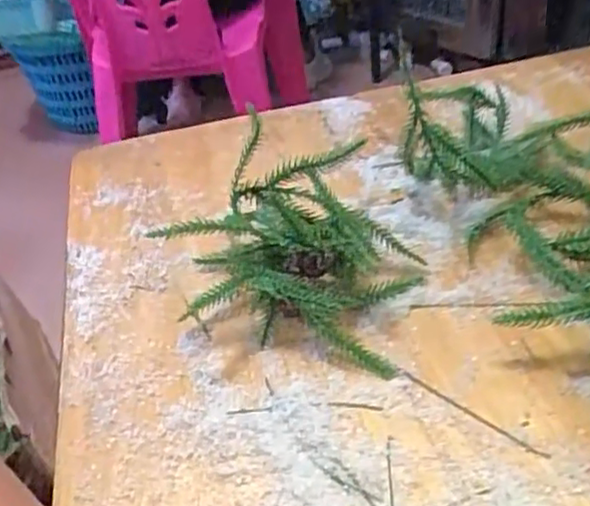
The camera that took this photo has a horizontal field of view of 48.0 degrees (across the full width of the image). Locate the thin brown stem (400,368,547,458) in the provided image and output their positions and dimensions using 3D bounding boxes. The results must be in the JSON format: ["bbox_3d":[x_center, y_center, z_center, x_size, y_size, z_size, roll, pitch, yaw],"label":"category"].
[{"bbox_3d":[0.081,0.073,0.308,0.077,0.004,0.004,26,51,34],"label":"thin brown stem"}]

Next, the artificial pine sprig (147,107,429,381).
[{"bbox_3d":[0.010,-0.019,0.381,0.128,0.062,0.140,11,43,21],"label":"artificial pine sprig"}]

